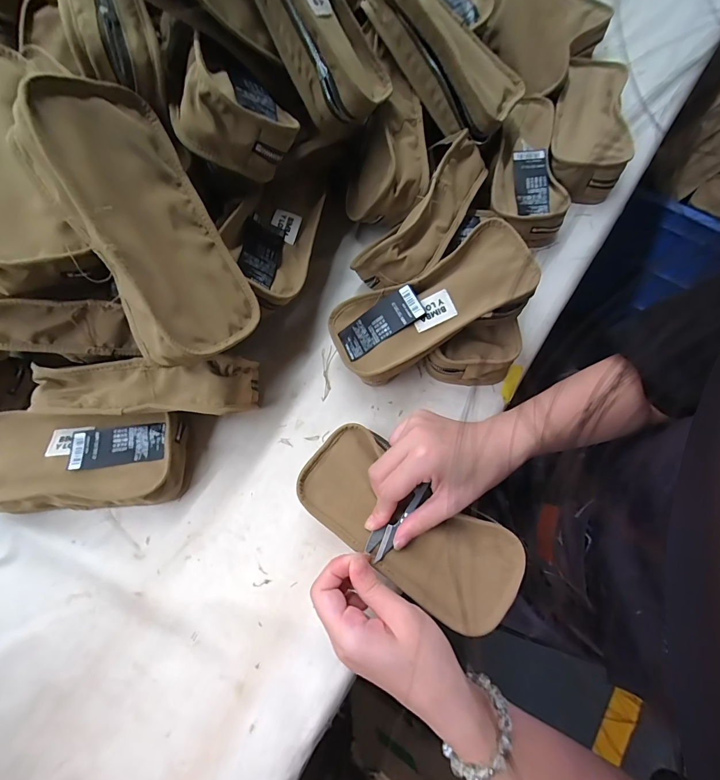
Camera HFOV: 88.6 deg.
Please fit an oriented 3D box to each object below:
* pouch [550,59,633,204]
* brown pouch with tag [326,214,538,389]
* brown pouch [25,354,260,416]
[{"bbox_3d":[0.290,-0.327,0.465,0.103,0.054,0.193,21,72,9],"label":"pouch"},{"bbox_3d":[0.066,-0.078,0.346,0.187,0.031,0.089,-28,71,9],"label":"brown pouch with tag"},{"bbox_3d":[-0.189,0.005,0.352,0.179,0.084,0.062,-3,70,1],"label":"brown pouch"}]

